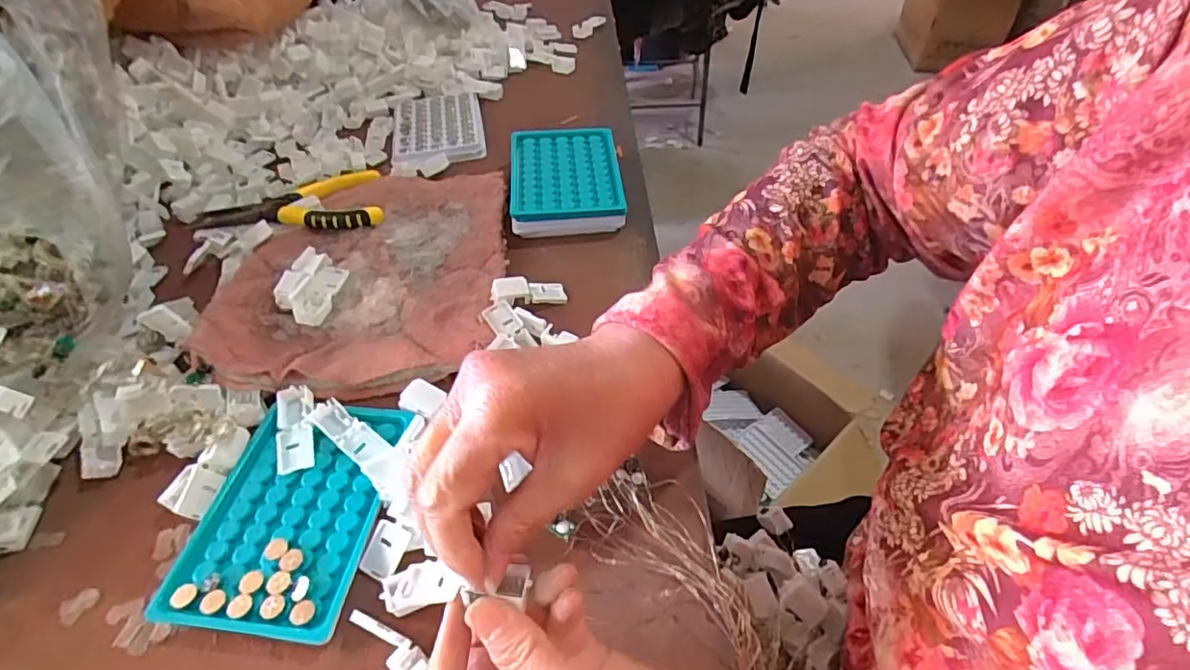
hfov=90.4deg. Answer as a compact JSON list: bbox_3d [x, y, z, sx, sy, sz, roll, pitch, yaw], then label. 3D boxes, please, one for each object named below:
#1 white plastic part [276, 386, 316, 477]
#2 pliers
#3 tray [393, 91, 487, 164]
[{"bbox_3d":[-0.183,0.056,0.359,0.021,0.010,0.055,-14,49,-11],"label":"white plastic part"},{"bbox_3d":[-0.267,-0.113,0.513,0.153,0.019,0.090,-13,49,-11],"label":"pliers"},{"bbox_3d":[-0.167,-0.222,0.627,0.093,0.012,0.135,-10,48,-8],"label":"tray"}]

